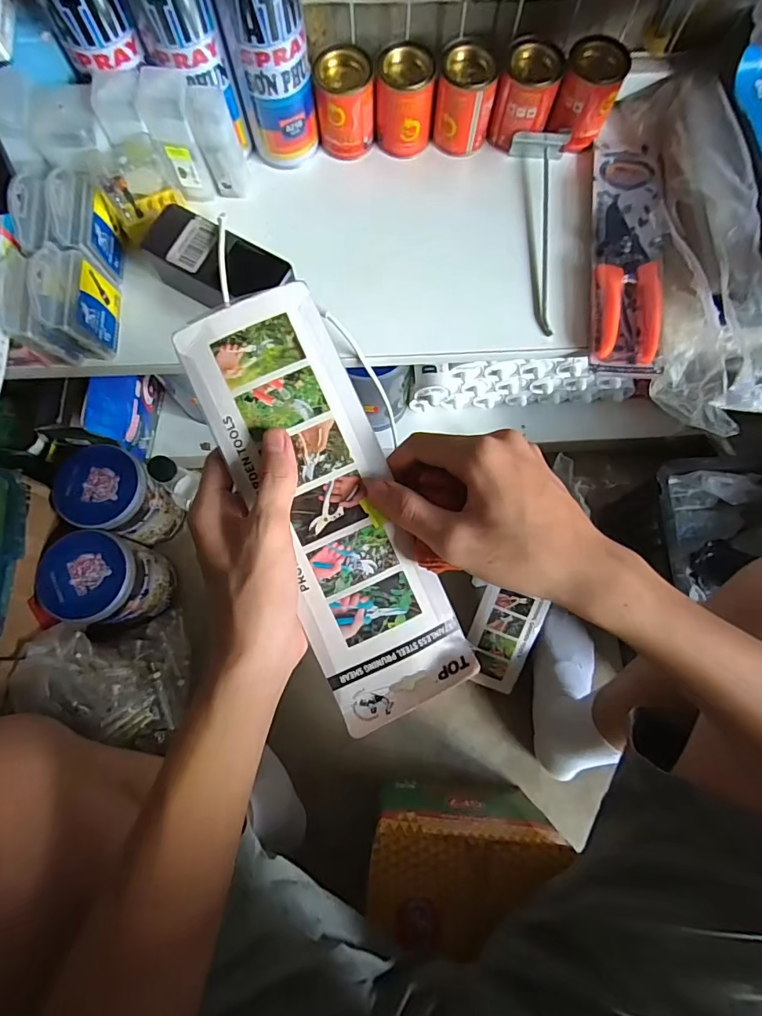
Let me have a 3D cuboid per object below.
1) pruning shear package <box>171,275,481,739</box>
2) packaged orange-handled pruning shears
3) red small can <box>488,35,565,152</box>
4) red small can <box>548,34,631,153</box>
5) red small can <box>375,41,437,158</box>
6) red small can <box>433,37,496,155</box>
[{"bbox_3d":[-0.032,-0.001,0.287,0.087,0.014,0.262,-24,92,-6],"label":"pruning shear package"},{"bbox_3d":[0.241,-0.276,0.454,0.066,0.025,0.300,6,75,2],"label":"packaged orange-handled pruning shears"},{"bbox_3d":[0.138,-0.392,0.456,0.053,0.072,0.047,15,76,4],"label":"red small can"},{"bbox_3d":[0.198,-0.396,0.457,0.052,0.068,0.051,0,75,0],"label":"red small can"},{"bbox_3d":[0.023,-0.388,0.456,0.053,0.069,0.047,1,75,0],"label":"red small can"},{"bbox_3d":[0.080,-0.390,0.457,0.052,0.075,0.045,11,75,3],"label":"red small can"}]

